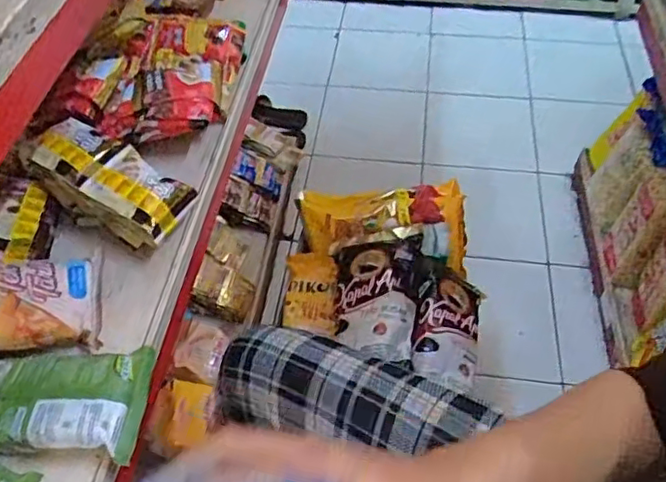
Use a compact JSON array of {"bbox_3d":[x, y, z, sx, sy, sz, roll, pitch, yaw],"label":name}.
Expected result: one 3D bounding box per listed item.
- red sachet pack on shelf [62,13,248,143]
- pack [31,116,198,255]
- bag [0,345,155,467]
[{"bbox_3d":[-0.251,-0.251,0.878,0.201,0.080,0.251,9,52,8],"label":"red sachet pack on shelf"},{"bbox_3d":[-0.283,-0.072,0.767,0.204,0.089,0.092,21,54,17],"label":"pack"},{"bbox_3d":[-0.303,0.156,0.615,0.218,0.040,0.120,2,51,3],"label":"bag"}]

